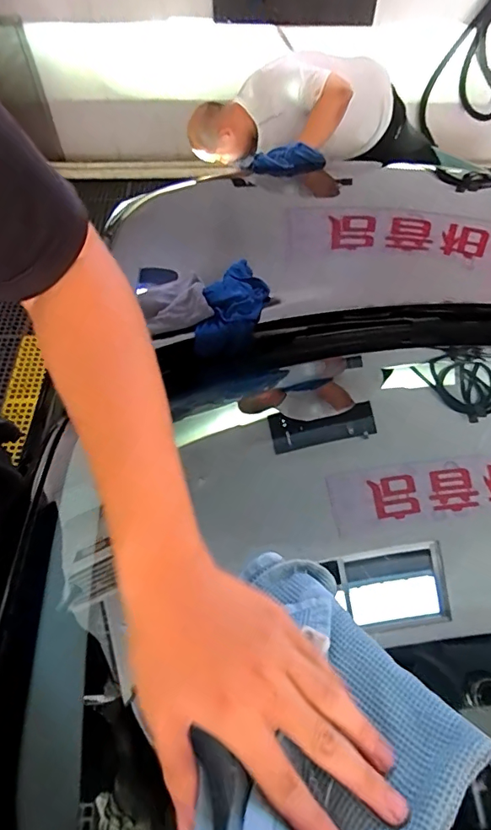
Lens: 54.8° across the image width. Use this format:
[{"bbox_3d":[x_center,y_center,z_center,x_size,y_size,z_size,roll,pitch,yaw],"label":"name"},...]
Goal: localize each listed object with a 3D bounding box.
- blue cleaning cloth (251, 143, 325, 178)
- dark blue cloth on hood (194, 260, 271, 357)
[{"bbox_3d":[0.135,-0.827,1.539,0.243,0.088,0.076,1,56,-1],"label":"blue cleaning cloth"},{"bbox_3d":[-0.023,-0.239,1.038,0.125,0.071,0.246,16,57,9],"label":"dark blue cloth on hood"}]

